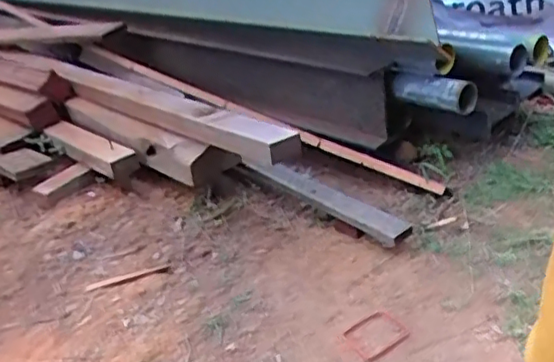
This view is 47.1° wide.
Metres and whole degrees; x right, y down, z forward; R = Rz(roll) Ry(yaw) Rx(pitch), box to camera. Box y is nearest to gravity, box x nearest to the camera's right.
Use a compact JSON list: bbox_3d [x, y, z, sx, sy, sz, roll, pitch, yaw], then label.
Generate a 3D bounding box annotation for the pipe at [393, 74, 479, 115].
[{"bbox_3d":[0.273,-0.157,1.130,0.154,0.053,0.052,14,35,37],"label":"pipe"}]

